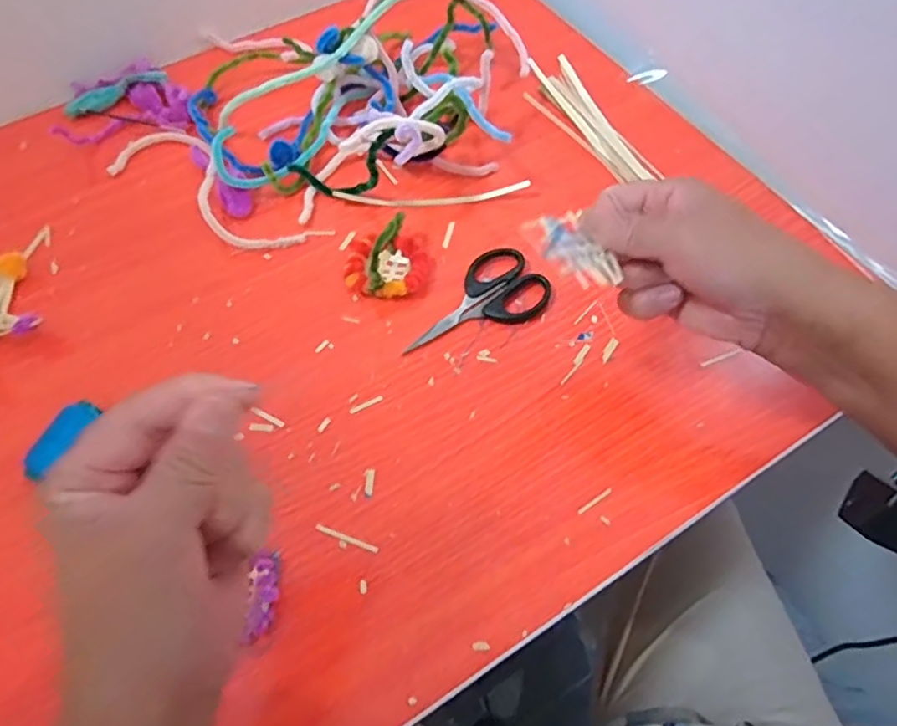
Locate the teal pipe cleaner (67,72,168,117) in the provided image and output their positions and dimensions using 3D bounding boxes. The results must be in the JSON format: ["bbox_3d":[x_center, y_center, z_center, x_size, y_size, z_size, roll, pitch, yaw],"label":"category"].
[{"bbox_3d":[-0.297,-0.242,0.555,0.091,0.011,0.026,-26,64,-12],"label":"teal pipe cleaner"}]

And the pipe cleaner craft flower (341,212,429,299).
[{"bbox_3d":[-0.046,-0.078,0.450,0.060,0.041,0.054,-6,61,-2],"label":"pipe cleaner craft flower"}]

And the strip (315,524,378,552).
[{"bbox_3d":[-0.061,0.104,0.370,0.040,0.004,0.004,19,63,11],"label":"strip"}]

